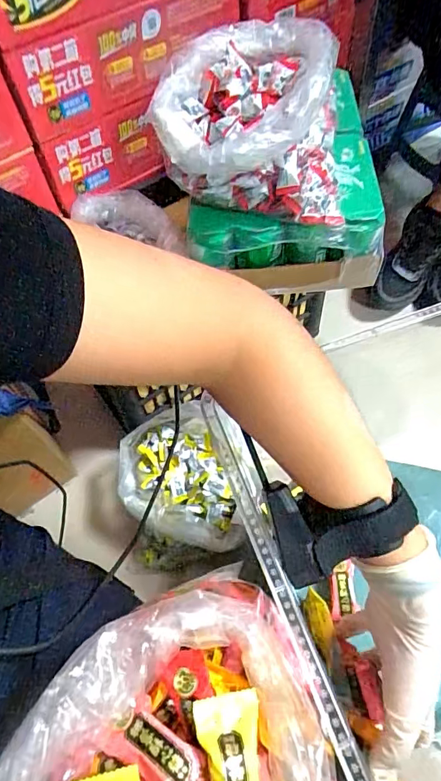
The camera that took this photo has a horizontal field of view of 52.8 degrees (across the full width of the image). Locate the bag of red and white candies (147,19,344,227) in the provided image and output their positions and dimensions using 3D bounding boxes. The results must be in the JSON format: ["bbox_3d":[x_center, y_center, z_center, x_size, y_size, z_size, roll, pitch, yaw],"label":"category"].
[{"bbox_3d":[0.040,-0.348,0.568,0.221,0.131,0.240,0,60,3],"label":"bag of red and white candies"}]

